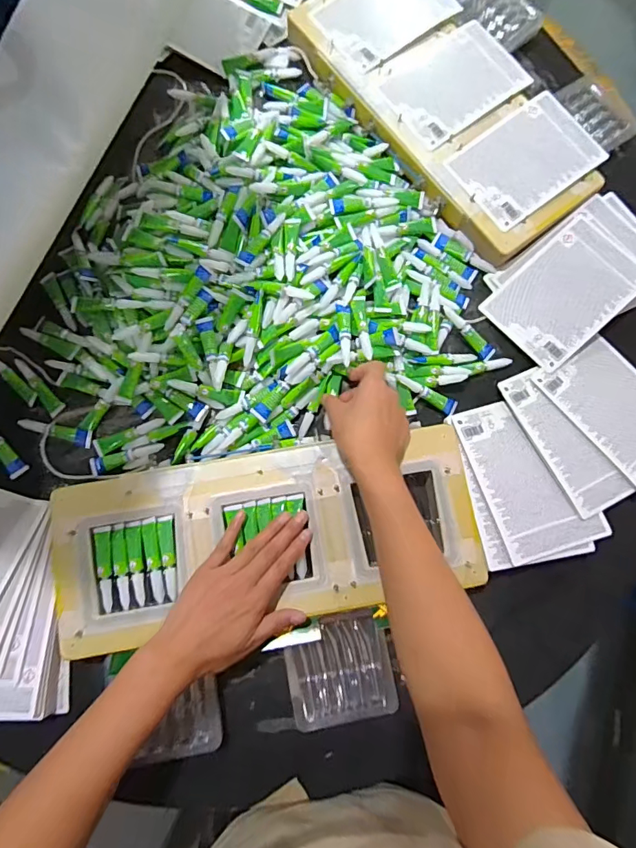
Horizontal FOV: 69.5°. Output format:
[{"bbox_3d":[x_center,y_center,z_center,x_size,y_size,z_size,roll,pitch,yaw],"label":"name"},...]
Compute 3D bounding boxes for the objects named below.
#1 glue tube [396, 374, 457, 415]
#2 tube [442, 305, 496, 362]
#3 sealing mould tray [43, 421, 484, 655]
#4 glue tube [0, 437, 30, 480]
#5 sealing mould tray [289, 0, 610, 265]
[{"bbox_3d":[0.126,-0.035,0.523,0.081,0.012,0.019,28,79,-13],"label":"glue tube"},{"bbox_3d":[0.177,-0.107,0.537,0.080,0.009,0.020,44,81,-9],"label":"tube"},{"bbox_3d":[-0.050,0.116,0.478,0.429,0.033,0.167,-8,79,-3],"label":"sealing mould tray"},{"bbox_3d":[-0.355,0.025,0.510,0.019,0.011,0.080,-39,81,-8],"label":"glue tube"},{"bbox_3d":[0.161,-0.408,0.576,0.197,0.032,0.418,-34,81,-7],"label":"sealing mould tray"}]

